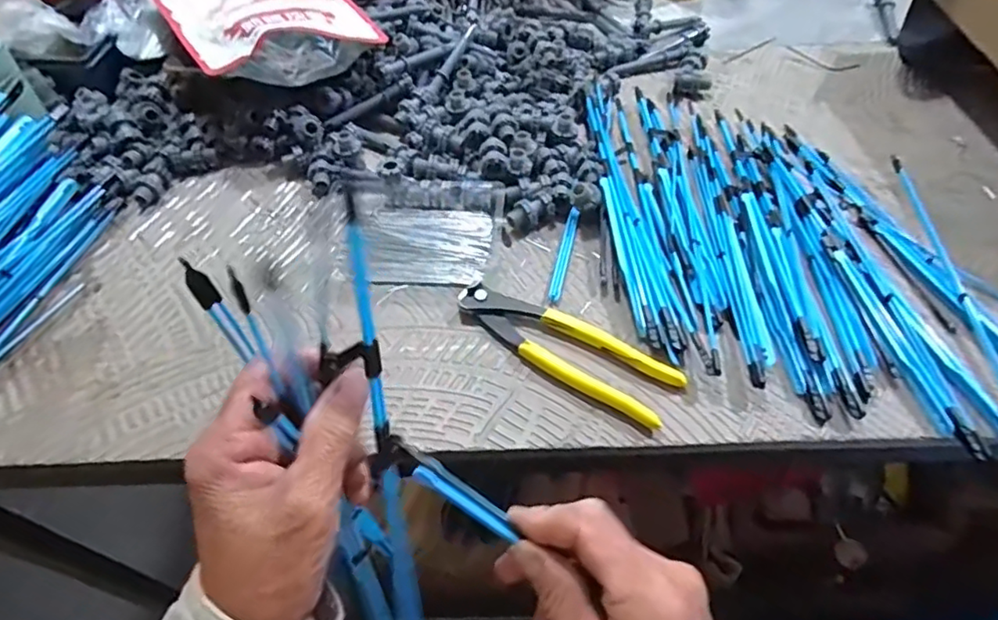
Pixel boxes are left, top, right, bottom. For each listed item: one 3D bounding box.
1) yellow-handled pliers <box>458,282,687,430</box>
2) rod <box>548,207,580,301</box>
[{"bbox_3d":[0.046,0.022,0.415,0.162,0.017,0.048,29,59,22],"label":"yellow-handled pliers"},{"bbox_3d":[0.053,-0.046,0.478,0.009,0.005,0.097,19,55,-2],"label":"rod"}]

